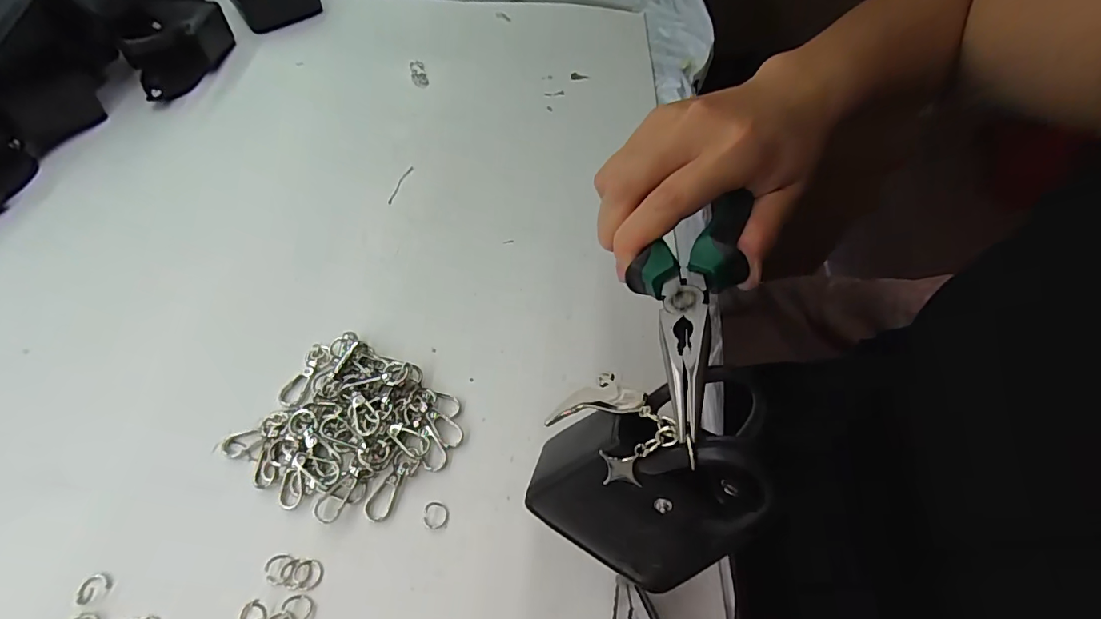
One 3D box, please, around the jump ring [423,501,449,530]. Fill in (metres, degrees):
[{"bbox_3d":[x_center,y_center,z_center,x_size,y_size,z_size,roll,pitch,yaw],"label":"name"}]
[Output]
[{"bbox_3d":[-0.058,0.105,0.250,0.012,0.004,0.013,2,56,-3],"label":"jump ring"}]

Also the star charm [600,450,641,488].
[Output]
[{"bbox_3d":[0.025,0.058,0.178,0.014,0.013,0.004,1,17,16],"label":"star charm"}]

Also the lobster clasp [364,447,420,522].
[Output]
[{"bbox_3d":[-0.082,0.090,0.255,0.013,0.005,0.039,25,58,12],"label":"lobster clasp"}]

